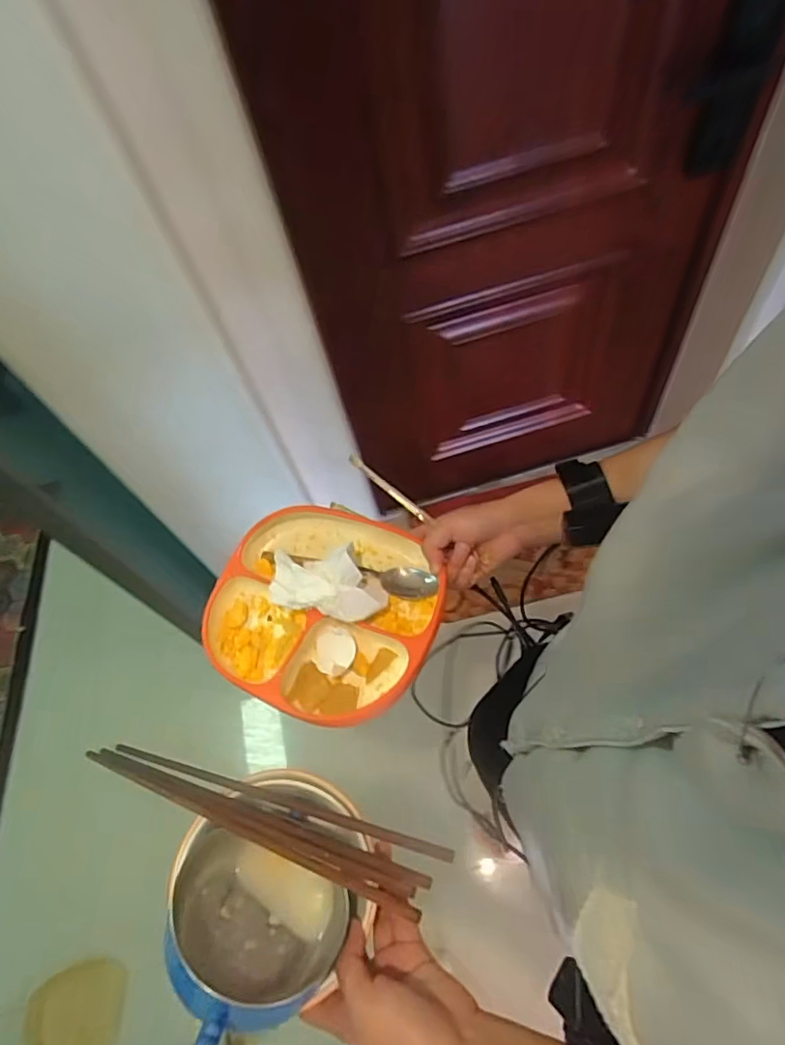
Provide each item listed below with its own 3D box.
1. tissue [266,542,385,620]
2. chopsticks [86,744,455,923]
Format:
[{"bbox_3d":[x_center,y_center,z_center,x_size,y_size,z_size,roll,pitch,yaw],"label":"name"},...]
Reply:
[{"bbox_3d":[-0.061,0.051,0.495,0.111,0.052,0.053,15,48,9],"label":"tissue"},{"bbox_3d":[-0.090,0.201,0.384,0.249,0.015,0.038,18,48,7],"label":"chopsticks"}]

